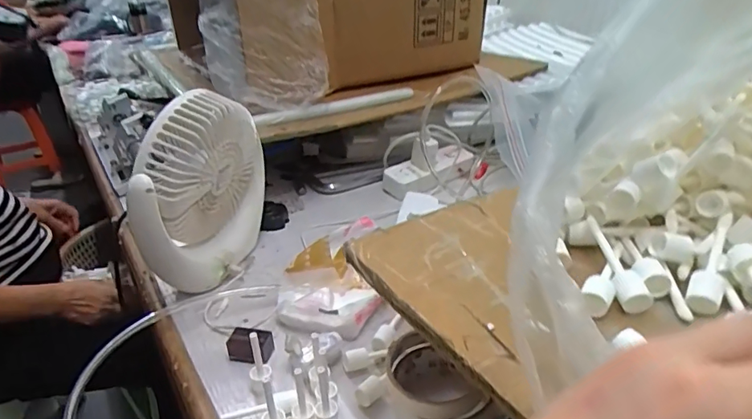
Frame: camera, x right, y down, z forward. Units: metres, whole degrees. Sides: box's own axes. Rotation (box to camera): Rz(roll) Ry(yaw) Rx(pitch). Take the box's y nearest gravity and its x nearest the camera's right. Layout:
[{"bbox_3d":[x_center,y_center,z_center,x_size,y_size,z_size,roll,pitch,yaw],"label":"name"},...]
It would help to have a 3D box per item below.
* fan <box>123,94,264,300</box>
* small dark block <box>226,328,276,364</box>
[{"bbox_3d":[-0.190,-0.020,0.580,0.069,0.205,0.190,6,31,16],"label":"fan"},{"bbox_3d":[-0.122,0.132,0.493,0.039,0.024,0.026,1,30,9],"label":"small dark block"}]

